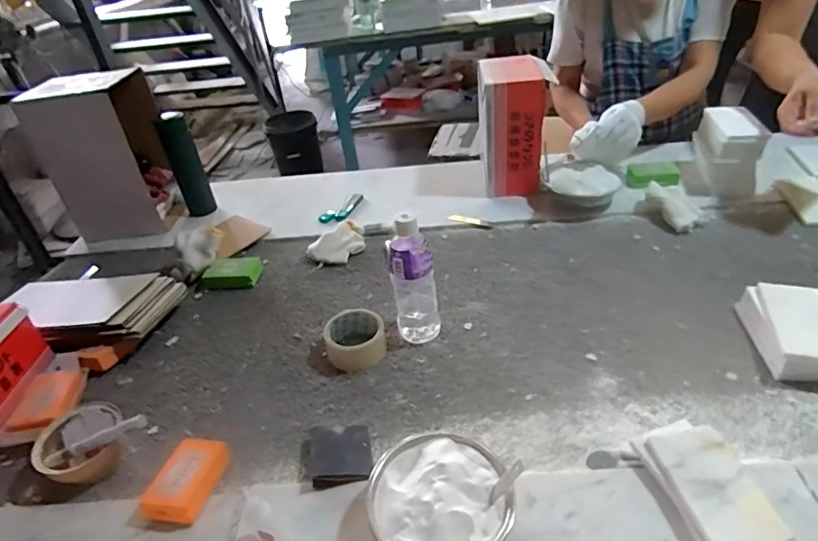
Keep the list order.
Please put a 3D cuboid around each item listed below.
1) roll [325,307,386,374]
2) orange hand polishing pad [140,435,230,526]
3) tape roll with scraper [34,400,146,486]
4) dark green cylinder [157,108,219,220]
[{"bbox_3d":[-0.080,0.104,0.764,0.087,0.045,0.091,-4,36,3],"label":"roll"},{"bbox_3d":[-0.262,0.250,0.602,0.066,0.036,0.100,4,37,13],"label":"orange hand polishing pad"},{"bbox_3d":[-0.395,0.217,0.623,0.125,0.073,0.103,19,42,30],"label":"tape roll with scraper"},{"bbox_3d":[-0.495,-0.235,1.126,0.066,0.229,0.053,-20,38,-19],"label":"dark green cylinder"}]

